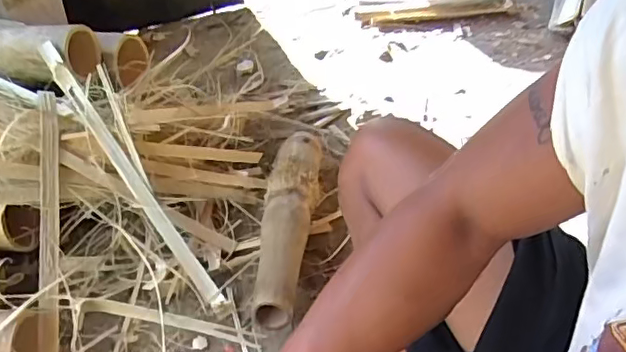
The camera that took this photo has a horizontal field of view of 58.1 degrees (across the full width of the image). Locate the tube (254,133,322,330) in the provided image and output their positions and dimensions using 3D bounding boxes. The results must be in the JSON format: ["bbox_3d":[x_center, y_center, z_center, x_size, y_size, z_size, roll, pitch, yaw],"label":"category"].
[{"bbox_3d":[-0.038,0.050,0.913,0.081,0.069,0.438,4,39,5],"label":"tube"}]

